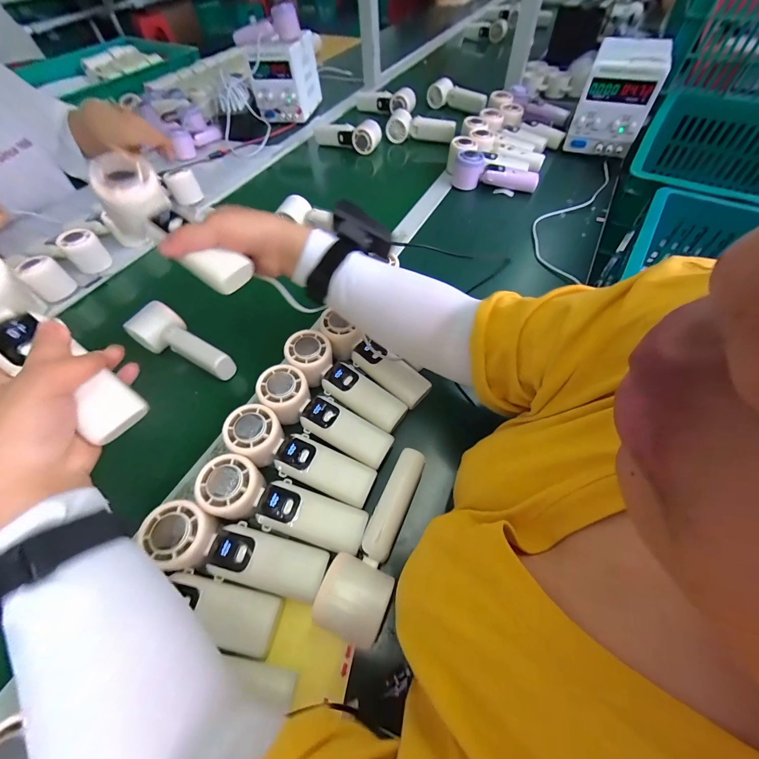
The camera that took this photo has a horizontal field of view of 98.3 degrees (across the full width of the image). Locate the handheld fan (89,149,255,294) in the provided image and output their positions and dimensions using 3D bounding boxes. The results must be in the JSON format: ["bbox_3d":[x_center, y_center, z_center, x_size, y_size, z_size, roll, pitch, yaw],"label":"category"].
[{"bbox_3d":[-0.197,-0.144,0.321,0.162,0.045,0.051,38,63,-1],"label":"handheld fan"}]

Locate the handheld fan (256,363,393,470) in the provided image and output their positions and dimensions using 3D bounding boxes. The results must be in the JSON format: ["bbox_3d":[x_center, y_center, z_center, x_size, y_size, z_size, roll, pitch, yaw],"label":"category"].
[{"bbox_3d":[-0.064,0.044,0.377,0.165,0.041,0.054,31,62,5],"label":"handheld fan"}]

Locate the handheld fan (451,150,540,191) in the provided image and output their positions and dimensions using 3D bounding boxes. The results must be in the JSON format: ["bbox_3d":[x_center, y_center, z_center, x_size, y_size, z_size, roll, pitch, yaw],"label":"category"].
[{"bbox_3d":[0.234,-0.415,0.662,0.166,0.056,0.049,12,58,9],"label":"handheld fan"}]

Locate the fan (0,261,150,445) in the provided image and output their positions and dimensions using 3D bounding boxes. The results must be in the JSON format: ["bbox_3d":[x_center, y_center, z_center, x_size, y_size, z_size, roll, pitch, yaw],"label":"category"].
[{"bbox_3d":[-0.246,-0.025,0.237,0.164,0.043,0.052,42,63,-10],"label":"fan"}]

